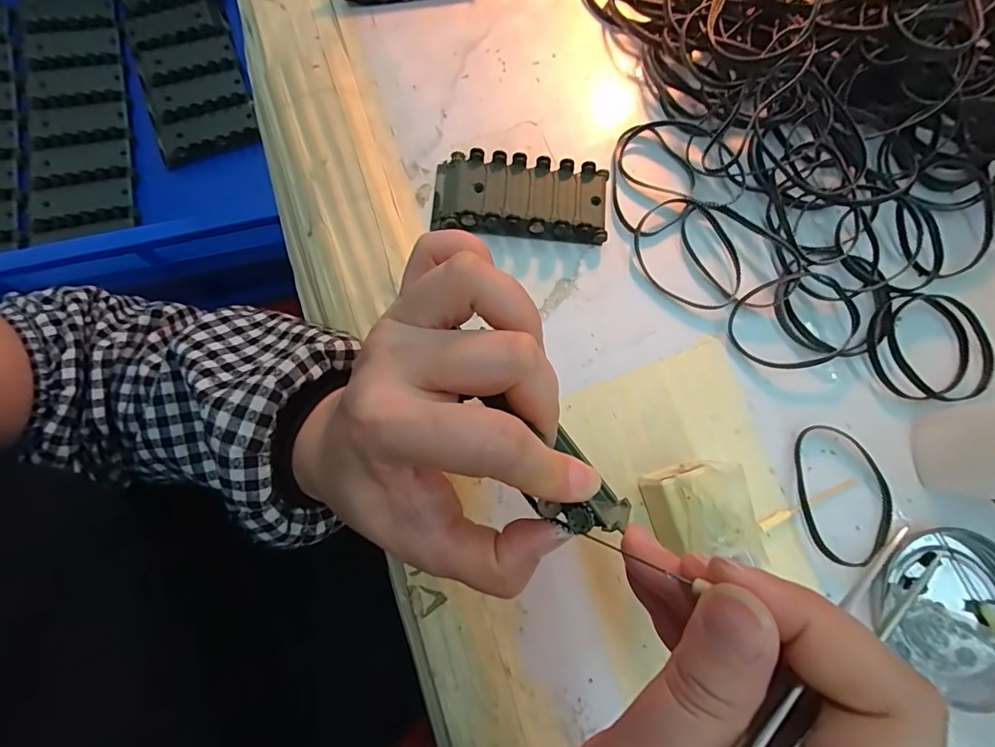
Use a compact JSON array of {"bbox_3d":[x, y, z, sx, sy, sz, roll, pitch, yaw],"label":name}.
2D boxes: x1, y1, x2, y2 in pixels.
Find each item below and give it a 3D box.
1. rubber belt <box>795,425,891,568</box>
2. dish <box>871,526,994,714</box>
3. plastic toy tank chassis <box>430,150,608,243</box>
[{"bbox_3d":[0.180,0.063,0.246,0.049,0.006,0.069,5,78,0],"label":"rubber belt"},{"bbox_3d":[0.228,0.116,0.233,0.073,0.008,0.074,0,78,-1],"label":"dish"},{"bbox_3d":[0.013,-0.098,0.270,0.096,0.017,0.045,4,78,0],"label":"plastic toy tank chassis"}]

